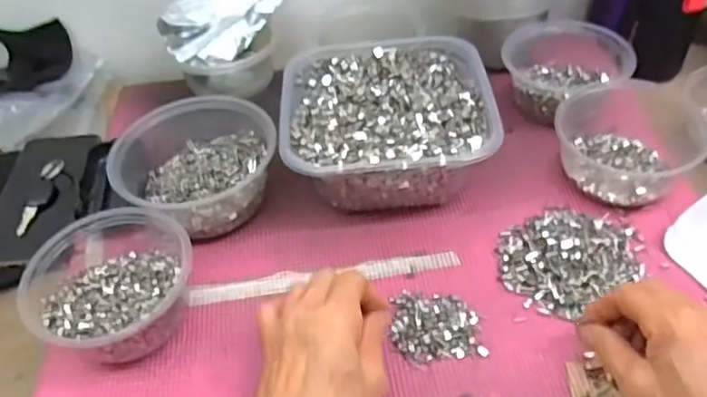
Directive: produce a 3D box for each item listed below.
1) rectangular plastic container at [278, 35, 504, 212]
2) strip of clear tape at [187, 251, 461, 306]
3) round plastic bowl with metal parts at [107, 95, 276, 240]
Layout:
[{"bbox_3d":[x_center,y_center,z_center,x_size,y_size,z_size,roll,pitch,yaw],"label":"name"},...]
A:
[{"bbox_3d":[0.028,-0.067,0.539,0.176,0.066,0.176,-5,45,1],"label":"rectangular plastic container"},{"bbox_3d":[-0.023,0.061,0.482,0.210,0.009,0.026,-10,50,-3],"label":"strip of clear tape"},{"bbox_3d":[-0.133,-0.033,0.526,0.130,0.062,0.129,-3,45,3],"label":"round plastic bowl with metal parts"}]

